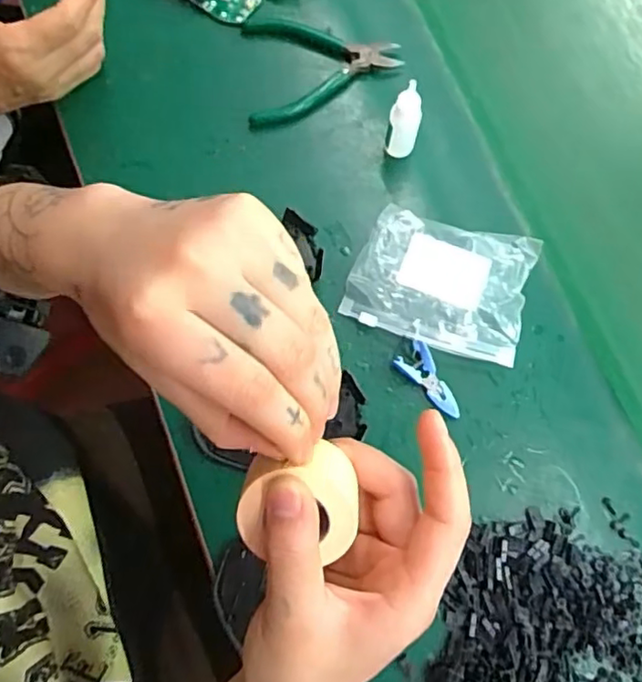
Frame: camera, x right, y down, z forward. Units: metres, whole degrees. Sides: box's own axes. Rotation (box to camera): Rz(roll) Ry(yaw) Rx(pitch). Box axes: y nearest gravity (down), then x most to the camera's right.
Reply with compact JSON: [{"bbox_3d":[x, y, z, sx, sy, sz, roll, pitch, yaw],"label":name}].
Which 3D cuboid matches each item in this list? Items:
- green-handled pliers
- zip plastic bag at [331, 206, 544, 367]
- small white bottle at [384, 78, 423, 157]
[{"bbox_3d":[0.000,-0.218,0.484,0.118,0.013,0.093,-5,77,-1],"label":"green-handled pliers"},{"bbox_3d":[0.084,-0.041,0.435,0.119,0.031,0.089,20,77,5],"label":"zip plastic bag"},{"bbox_3d":[0.059,-0.155,0.439,0.021,0.068,0.017,14,77,3],"label":"small white bottle"}]

